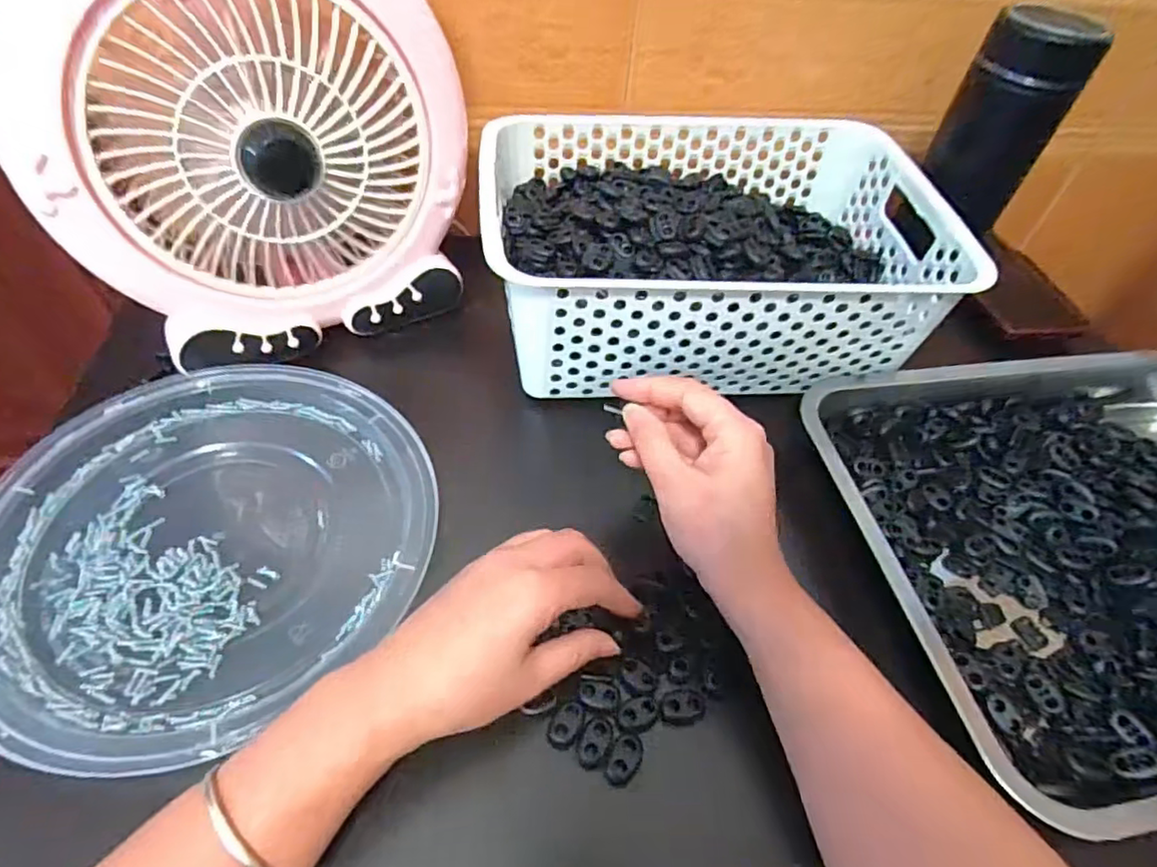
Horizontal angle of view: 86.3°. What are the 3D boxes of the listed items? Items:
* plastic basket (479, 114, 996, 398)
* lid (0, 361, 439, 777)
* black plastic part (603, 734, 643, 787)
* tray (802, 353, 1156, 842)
[{"bbox_3d":[0.091,-0.145,0.453,0.311,0.087,0.222,-3,51,-7],"label":"plastic basket"},{"bbox_3d":[-0.202,0.049,0.339,0.222,0.020,0.224,2,51,-3],"label":"lid"},{"bbox_3d":[0.021,0.154,0.291,0.013,0.007,0.022,24,53,14],"label":"black plastic part"},{"bbox_3d":[0.361,0.061,0.390,0.414,0.063,0.285,-5,55,-9],"label":"tray"}]

